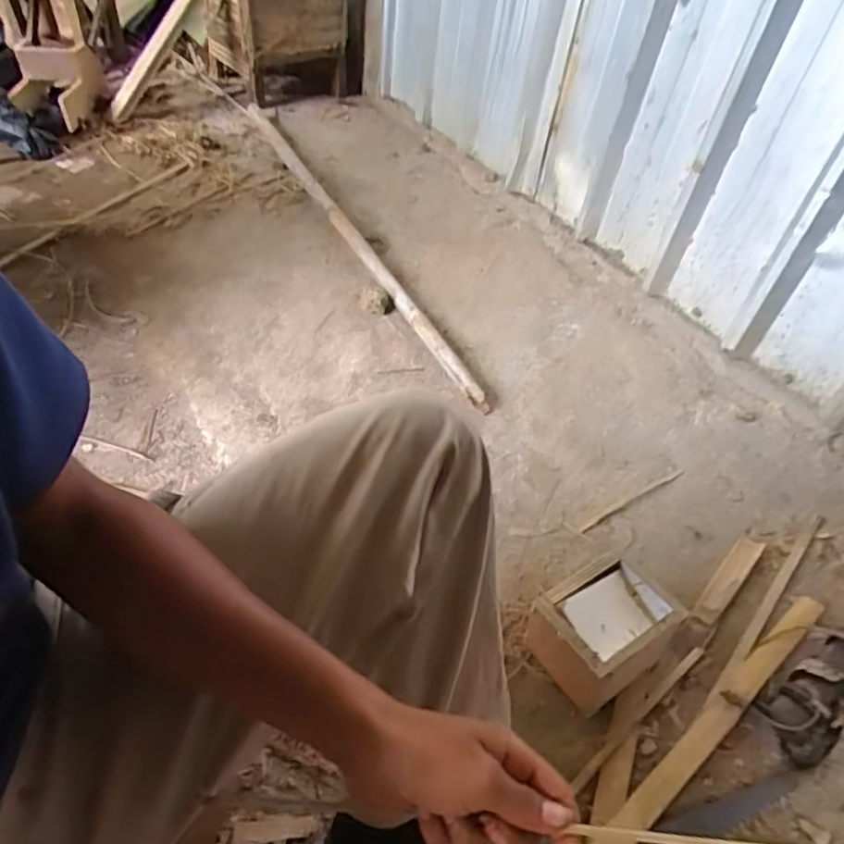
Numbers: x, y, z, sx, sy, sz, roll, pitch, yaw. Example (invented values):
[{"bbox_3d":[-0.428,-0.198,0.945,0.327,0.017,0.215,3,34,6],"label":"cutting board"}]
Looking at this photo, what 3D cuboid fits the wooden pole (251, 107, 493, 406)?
[{"bbox_3d":[-0.214,-0.518,1.554,0.054,0.041,1.448,-18,52,-22],"label":"wooden pole"}]

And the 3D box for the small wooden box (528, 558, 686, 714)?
[{"bbox_3d":[0.233,0.274,0.801,0.172,0.107,0.135,-23,54,-25],"label":"small wooden box"}]

